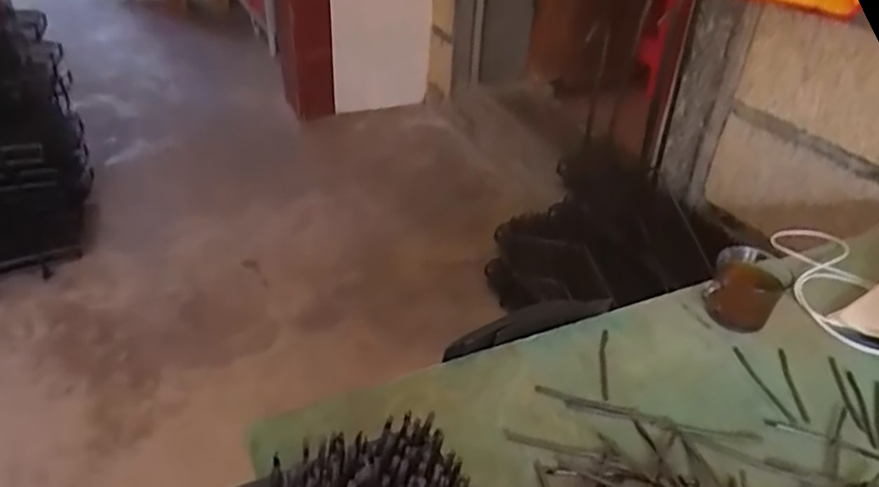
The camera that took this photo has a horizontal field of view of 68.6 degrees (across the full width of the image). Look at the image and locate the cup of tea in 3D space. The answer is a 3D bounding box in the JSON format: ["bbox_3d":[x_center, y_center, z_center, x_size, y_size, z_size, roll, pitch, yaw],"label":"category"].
[{"bbox_3d":[0.327,0.050,0.694,0.068,0.080,0.064,2,34,-1],"label":"cup of tea"}]

